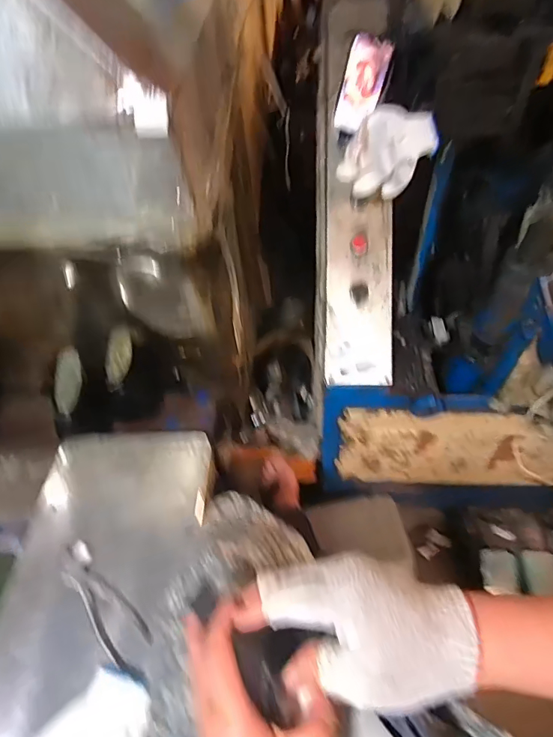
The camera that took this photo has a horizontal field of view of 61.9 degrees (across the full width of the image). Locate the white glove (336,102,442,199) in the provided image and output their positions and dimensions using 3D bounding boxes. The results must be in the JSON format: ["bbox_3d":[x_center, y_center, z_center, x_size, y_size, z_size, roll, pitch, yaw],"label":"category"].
[{"bbox_3d":[0.171,-0.334,0.720,0.137,0.125,0.039,3,51,7],"label":"white glove"}]

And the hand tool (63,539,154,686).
[{"bbox_3d":[-0.201,0.280,0.541,0.045,0.013,0.186,-39,58,-24],"label":"hand tool"}]

